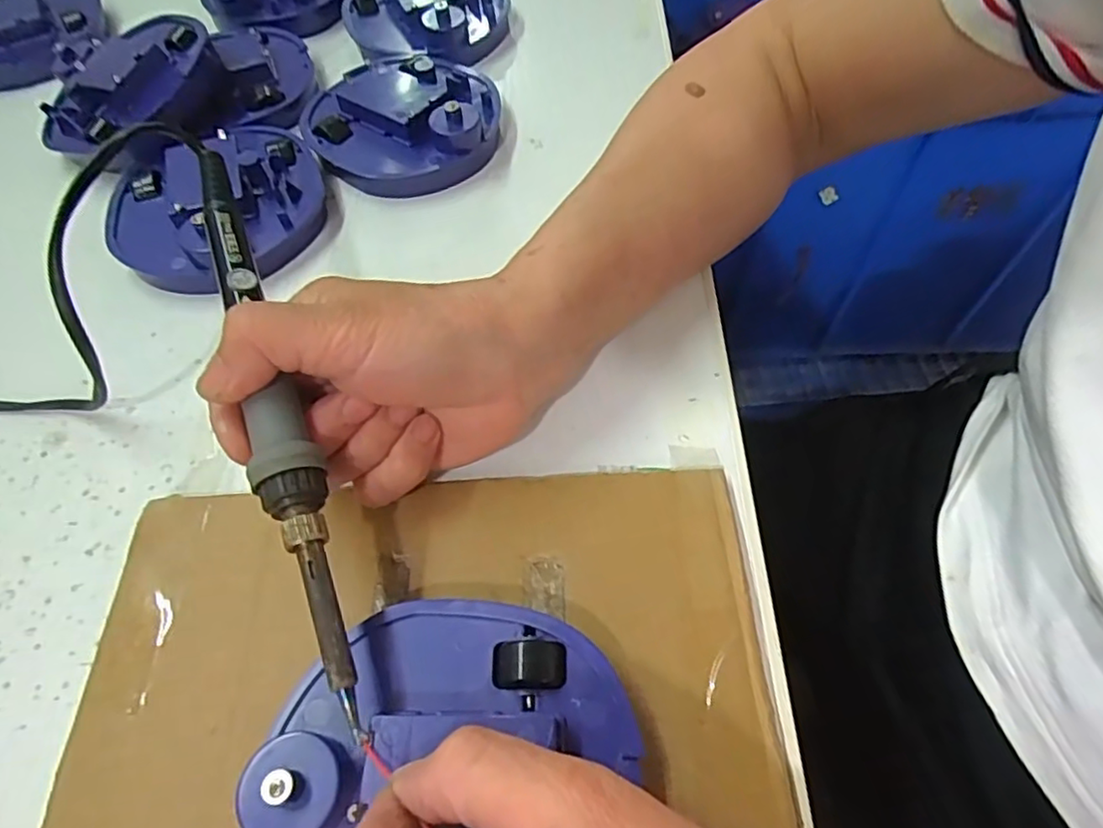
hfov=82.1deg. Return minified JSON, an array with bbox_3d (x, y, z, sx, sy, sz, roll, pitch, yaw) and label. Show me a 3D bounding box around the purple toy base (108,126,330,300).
[{"bbox_3d":[-0.170,-0.108,0.325,0.105,0.029,0.096,-1,58,2],"label":"purple toy base"}]

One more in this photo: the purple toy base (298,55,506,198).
[{"bbox_3d":[-0.084,-0.169,0.361,0.104,0.033,0.104,-1,58,2],"label":"purple toy base"}]

